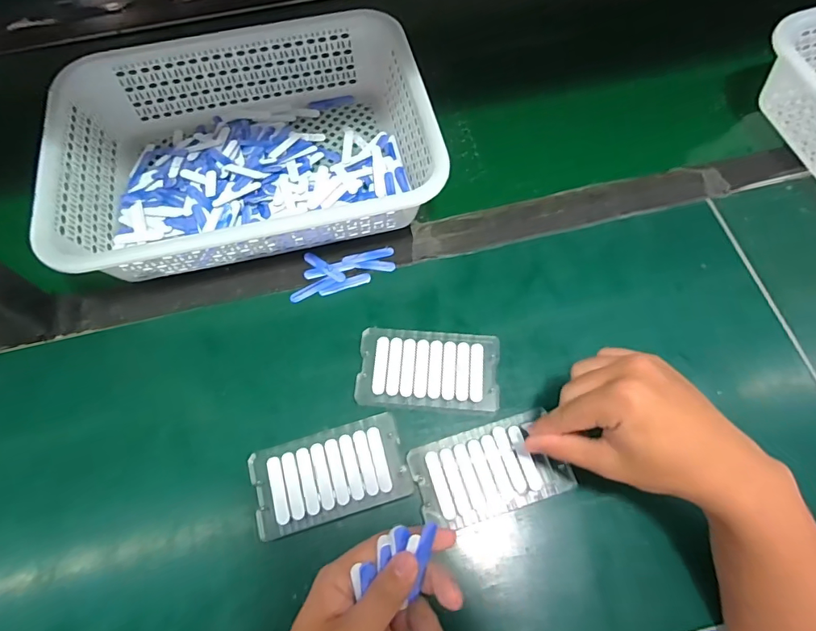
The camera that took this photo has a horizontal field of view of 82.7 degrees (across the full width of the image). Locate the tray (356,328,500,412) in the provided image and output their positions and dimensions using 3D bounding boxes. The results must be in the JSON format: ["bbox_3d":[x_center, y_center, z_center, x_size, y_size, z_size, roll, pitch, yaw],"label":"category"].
[{"bbox_3d":[0.018,0.047,0.410,0.120,0.013,0.067,3,65,2],"label":"tray"}]

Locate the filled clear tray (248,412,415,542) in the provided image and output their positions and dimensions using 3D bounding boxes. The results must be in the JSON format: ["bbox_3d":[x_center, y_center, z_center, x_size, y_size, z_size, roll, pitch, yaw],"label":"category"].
[{"bbox_3d":[-0.063,0.127,0.373,0.120,0.012,0.068,-16,66,-7],"label":"filled clear tray"}]

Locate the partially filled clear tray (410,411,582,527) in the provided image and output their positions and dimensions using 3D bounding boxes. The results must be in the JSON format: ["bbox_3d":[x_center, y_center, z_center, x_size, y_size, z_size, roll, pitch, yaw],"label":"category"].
[{"bbox_3d":[0.065,0.124,0.373,0.118,0.009,0.066,-17,66,-7],"label":"partially filled clear tray"}]

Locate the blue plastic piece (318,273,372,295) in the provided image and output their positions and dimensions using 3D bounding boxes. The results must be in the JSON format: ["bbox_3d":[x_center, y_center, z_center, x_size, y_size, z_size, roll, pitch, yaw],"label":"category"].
[{"bbox_3d":[-0.061,-0.030,0.451,0.050,0.004,0.011,-18,66,-7],"label":"blue plastic piece"}]

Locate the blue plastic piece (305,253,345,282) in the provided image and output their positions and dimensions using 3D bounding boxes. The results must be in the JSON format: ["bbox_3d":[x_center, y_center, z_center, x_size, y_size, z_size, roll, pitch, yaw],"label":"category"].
[{"bbox_3d":[-0.083,-0.048,0.457,0.051,0.004,0.011,33,70,15],"label":"blue plastic piece"}]

